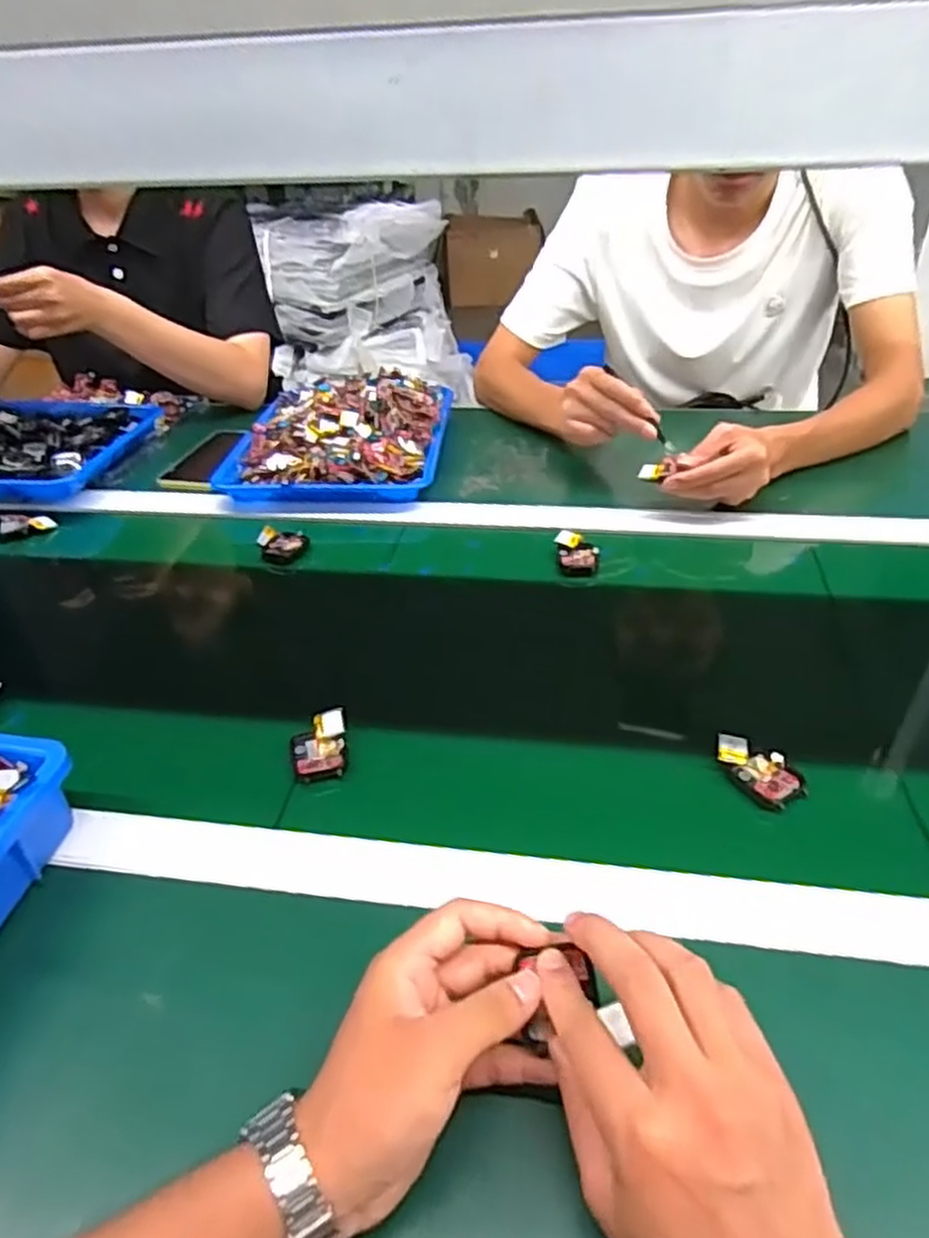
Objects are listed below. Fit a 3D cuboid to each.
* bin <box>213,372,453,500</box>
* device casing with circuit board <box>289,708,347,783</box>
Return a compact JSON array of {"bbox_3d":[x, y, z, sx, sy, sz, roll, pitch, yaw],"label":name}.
[{"bbox_3d":[-0.148,-0.228,0.916,0.243,0.073,0.278,2,38,7],"label":"bin"},{"bbox_3d":[-0.103,0.091,0.532,0.039,0.018,0.051,-9,38,-7],"label":"device casing with circuit board"}]

